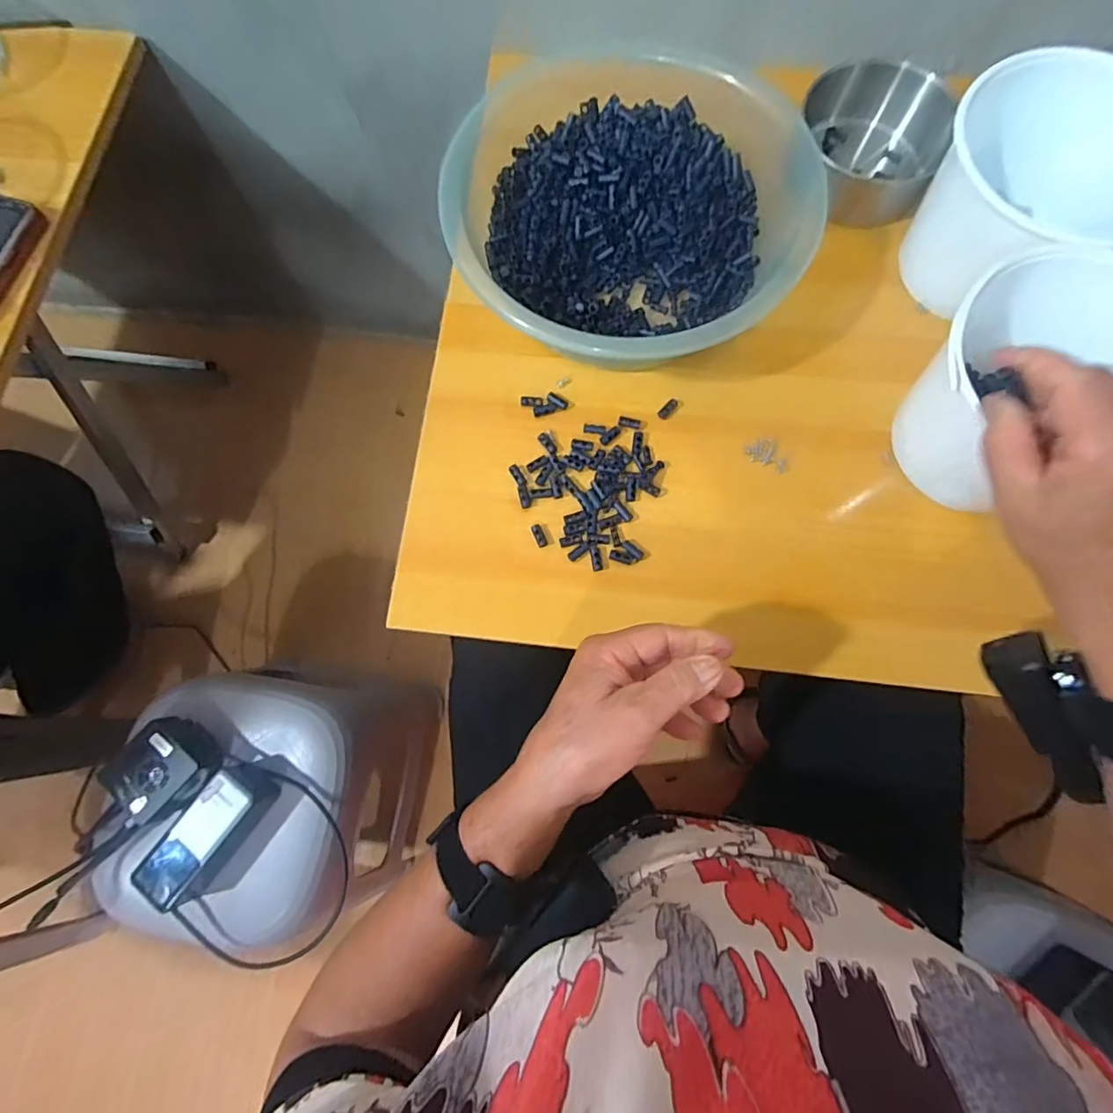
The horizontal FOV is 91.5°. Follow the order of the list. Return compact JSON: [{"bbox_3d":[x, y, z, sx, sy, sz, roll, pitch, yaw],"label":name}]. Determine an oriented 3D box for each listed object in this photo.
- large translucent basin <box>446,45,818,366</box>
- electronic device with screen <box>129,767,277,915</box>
[{"bbox_3d":[0.045,-0.272,0.451,0.265,0.083,0.293,-37,79,-8],"label":"large translucent basin"},{"bbox_3d":[-0.358,0.282,0.556,0.053,0.063,0.135,34,79,9],"label":"electronic device with screen"}]

